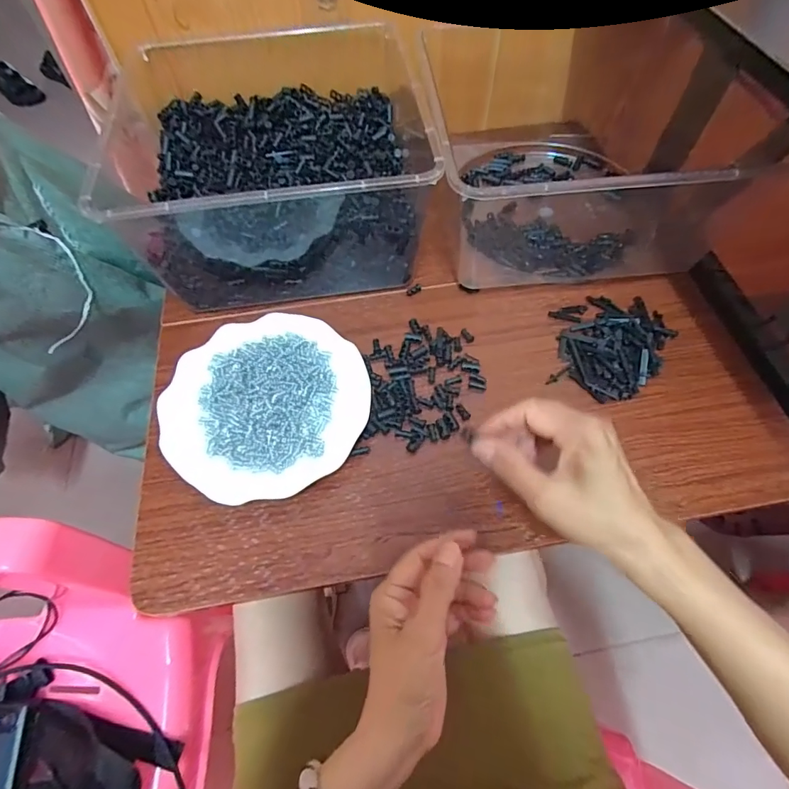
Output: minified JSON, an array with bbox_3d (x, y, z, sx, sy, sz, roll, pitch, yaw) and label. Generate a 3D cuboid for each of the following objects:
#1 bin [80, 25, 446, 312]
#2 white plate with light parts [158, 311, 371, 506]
[{"bbox_3d":[-0.124,-0.255,0.496,0.319,0.136,0.298,-9,61,-4],"label":"bin"},{"bbox_3d":[-0.117,0.006,0.414,0.180,0.028,0.180,-1,61,1],"label":"white plate with light parts"}]

